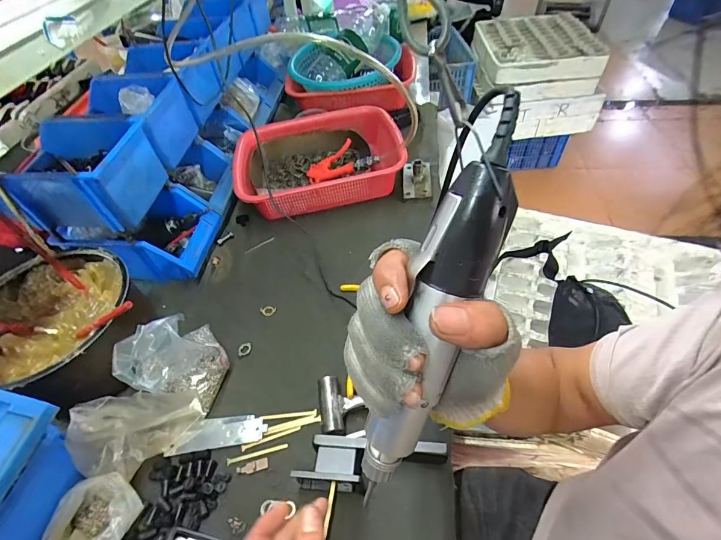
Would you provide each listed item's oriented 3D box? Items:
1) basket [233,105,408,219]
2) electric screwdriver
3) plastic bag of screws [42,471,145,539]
[{"bbox_3d":[-0.091,-0.249,0.832,0.348,0.086,0.284,-12,50,-5],"label":"basket"},{"bbox_3d":[0.048,0.021,0.213,0.035,0.218,0.049,21,10,21],"label":"electric screwdriver"},{"bbox_3d":[-0.315,0.303,0.437,0.087,0.047,0.104,1,50,6],"label":"plastic bag of screws"}]

